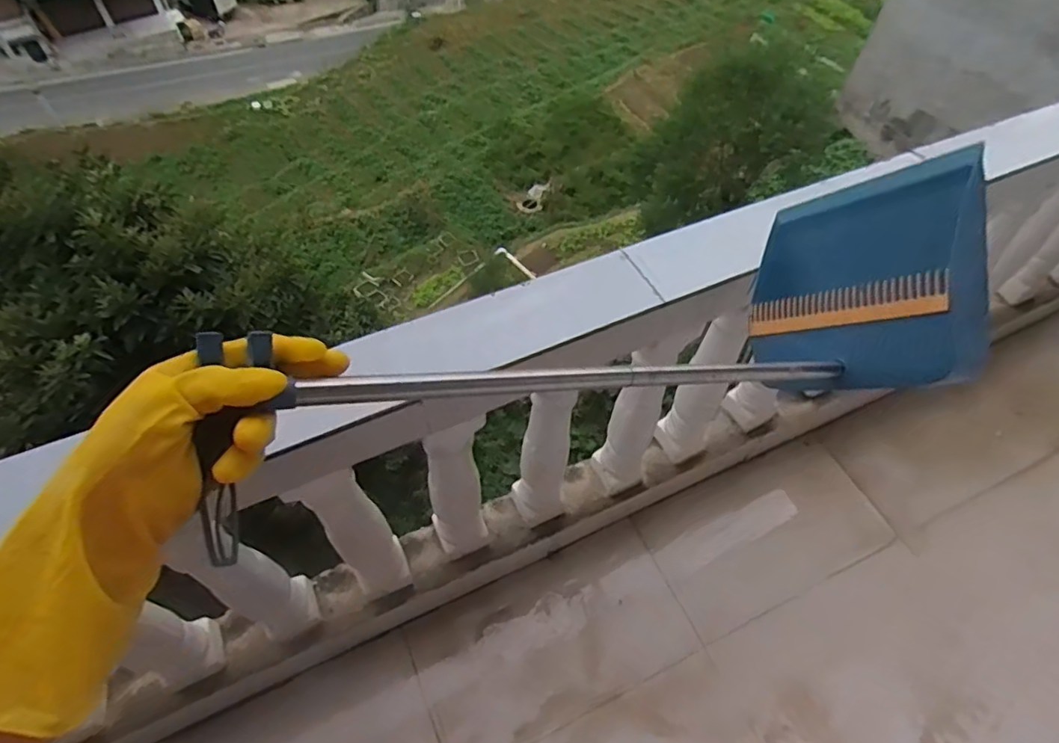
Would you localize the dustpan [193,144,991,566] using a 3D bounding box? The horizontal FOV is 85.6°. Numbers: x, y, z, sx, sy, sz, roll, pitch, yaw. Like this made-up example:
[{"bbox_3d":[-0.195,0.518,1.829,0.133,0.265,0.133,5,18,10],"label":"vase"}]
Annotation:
[{"bbox_3d":[0.118,-0.046,0.489,0.722,0.217,0.248,-14,53,-27],"label":"dustpan"}]

